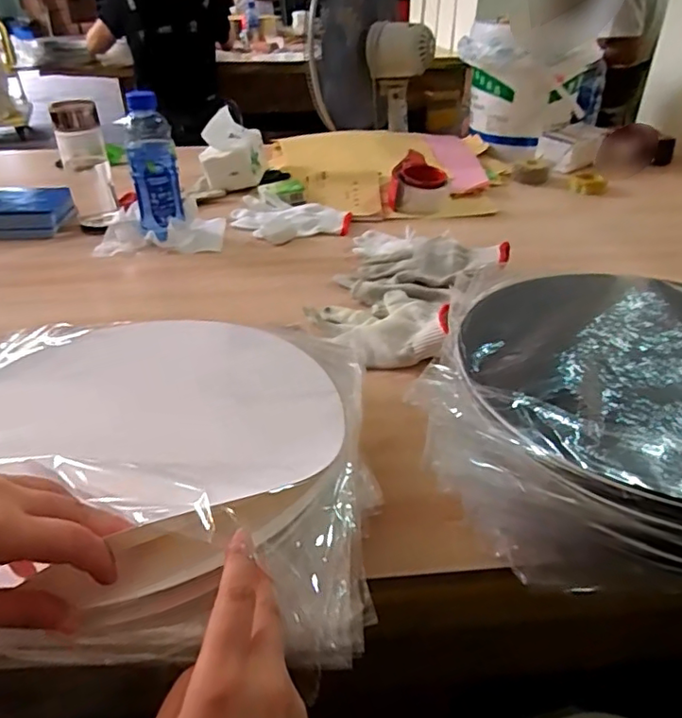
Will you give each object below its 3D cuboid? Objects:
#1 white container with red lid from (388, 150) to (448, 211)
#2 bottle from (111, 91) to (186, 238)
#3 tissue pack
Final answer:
[{"bbox_3d":[0.134,-0.323,1.022,0.098,0.066,0.116,2,34,3],"label":"white container with red lid"},{"bbox_3d":[-0.276,-0.275,0.833,0.069,0.204,0.061,-10,36,-13],"label":"bottle"},{"bbox_3d":[-0.208,-0.396,1.086,0.115,0.111,0.134,-3,35,-5],"label":"tissue pack"}]

